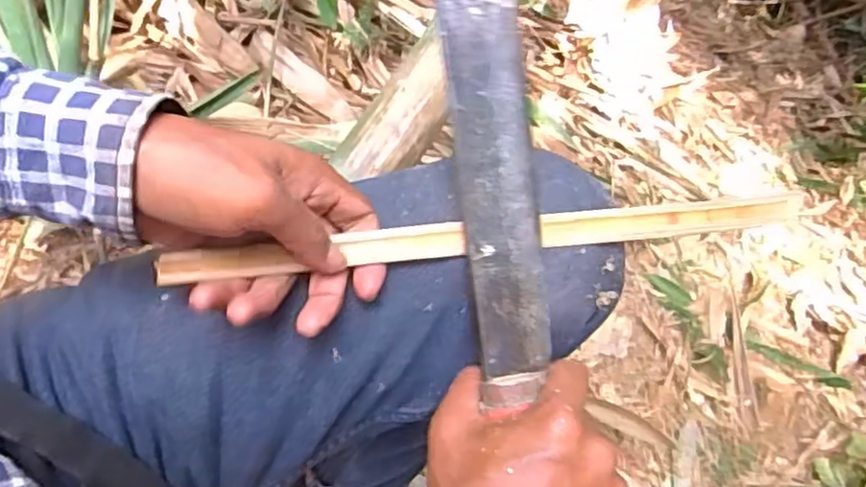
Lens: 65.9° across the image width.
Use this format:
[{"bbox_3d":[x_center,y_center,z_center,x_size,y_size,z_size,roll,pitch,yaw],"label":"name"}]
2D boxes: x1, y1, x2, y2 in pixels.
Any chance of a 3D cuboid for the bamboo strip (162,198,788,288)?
[{"bbox_3d":[0.035,-0.004,0.344,0.336,0.005,0.018,-5,86,-9],"label":"bamboo strip"}]

